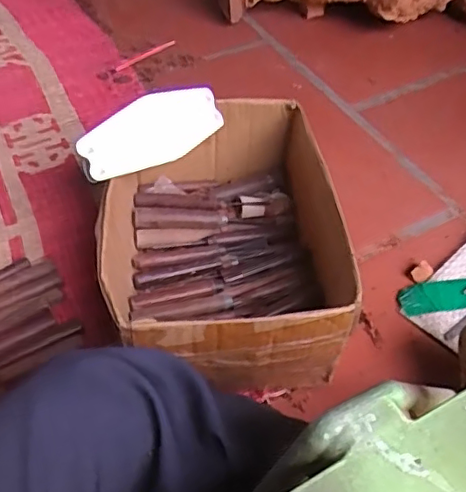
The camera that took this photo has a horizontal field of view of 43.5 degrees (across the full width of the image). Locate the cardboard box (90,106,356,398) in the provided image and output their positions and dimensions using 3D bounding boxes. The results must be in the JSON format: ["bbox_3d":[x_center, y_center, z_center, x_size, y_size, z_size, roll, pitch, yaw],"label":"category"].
[{"bbox_3d":[-0.019,-0.004,0.680,0.247,0.146,0.319,-4,51,-7],"label":"cardboard box"}]

